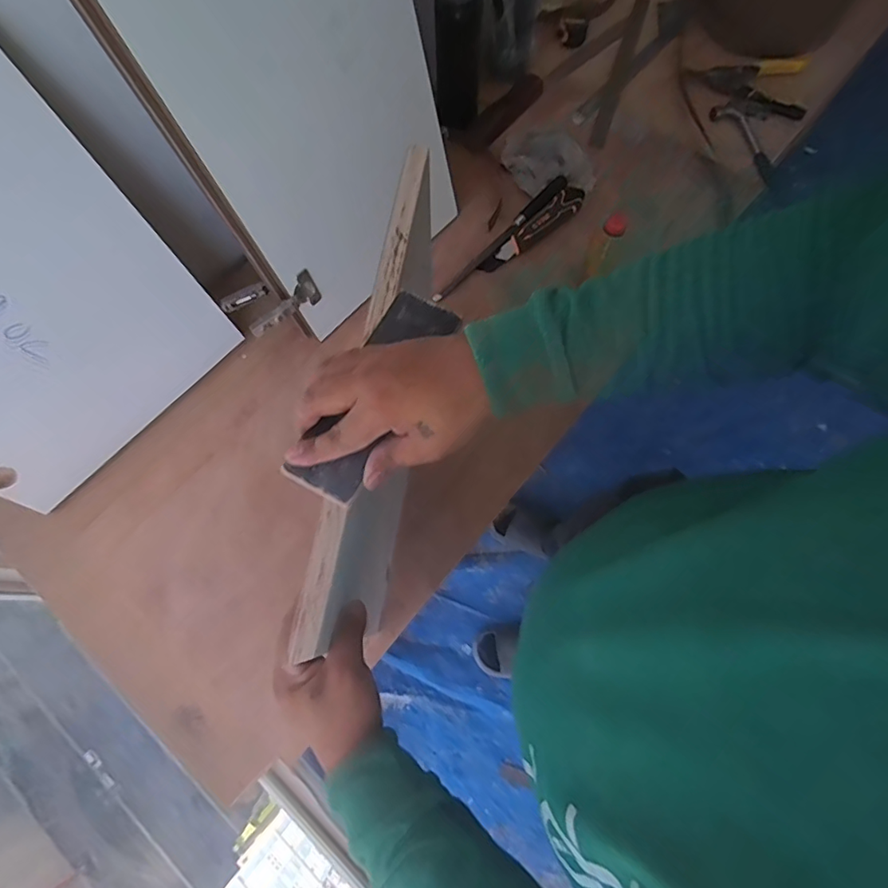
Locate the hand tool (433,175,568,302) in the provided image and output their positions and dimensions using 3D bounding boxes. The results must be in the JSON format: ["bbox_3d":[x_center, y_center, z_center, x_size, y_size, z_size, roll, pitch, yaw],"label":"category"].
[{"bbox_3d":[0.105,-0.368,0.918,0.029,0.018,0.340,41,78,13],"label":"hand tool"}]

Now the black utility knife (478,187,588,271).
[{"bbox_3d":[0.163,-0.382,0.922,0.234,0.018,0.047,-42,76,-11],"label":"black utility knife"}]

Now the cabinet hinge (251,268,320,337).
[{"bbox_3d":[-0.239,-0.205,0.785,0.025,0.052,0.122,40,77,12],"label":"cabinet hinge"}]

